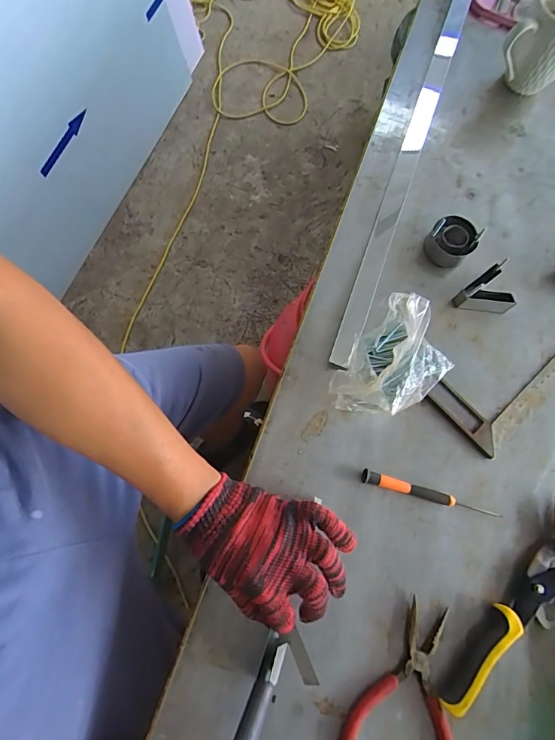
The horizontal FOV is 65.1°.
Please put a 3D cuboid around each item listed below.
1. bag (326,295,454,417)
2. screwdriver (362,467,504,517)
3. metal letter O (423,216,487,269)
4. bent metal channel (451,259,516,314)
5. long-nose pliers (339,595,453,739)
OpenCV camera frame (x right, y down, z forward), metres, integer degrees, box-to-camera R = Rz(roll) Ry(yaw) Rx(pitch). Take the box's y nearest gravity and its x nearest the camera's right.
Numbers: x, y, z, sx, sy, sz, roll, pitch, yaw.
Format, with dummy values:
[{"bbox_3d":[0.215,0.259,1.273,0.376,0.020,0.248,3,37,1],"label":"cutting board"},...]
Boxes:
[{"bbox_3d":[0.119,-0.002,0.450,0.096,0.077,0.125,41,76,9],"label":"bag"},{"bbox_3d":[0.158,0.130,0.447,0.144,0.011,0.013,17,74,3],"label":"screwdriver"},{"bbox_3d":[0.206,-0.152,0.517,0.052,0.038,0.050,1,74,-2],"label":"metal letter O"},{"bbox_3d":[0.240,-0.084,0.493,0.060,0.038,0.048,-35,78,-11],"label":"bent metal channel"},{"bbox_3d":[0.125,0.294,0.398,0.097,0.015,0.143,21,74,4],"label":"long-nose pliers"}]

